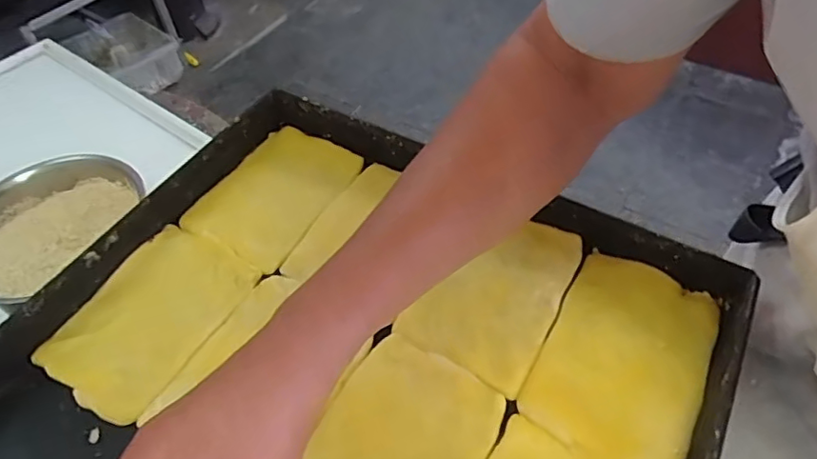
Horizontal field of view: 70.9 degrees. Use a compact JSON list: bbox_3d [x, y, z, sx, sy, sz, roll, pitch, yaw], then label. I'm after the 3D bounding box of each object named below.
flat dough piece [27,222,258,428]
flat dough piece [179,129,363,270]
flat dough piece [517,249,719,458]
[{"bbox_3d":[-0.183,0.060,0.407,0.092,0.010,0.135,20,53,19],"label":"flat dough piece"},{"bbox_3d":[-0.112,-0.035,0.484,0.097,0.010,0.144,22,53,20],"label":"flat dough piece"},{"bbox_3d":[0.146,0.084,0.387,0.098,0.008,0.154,23,54,20],"label":"flat dough piece"}]

